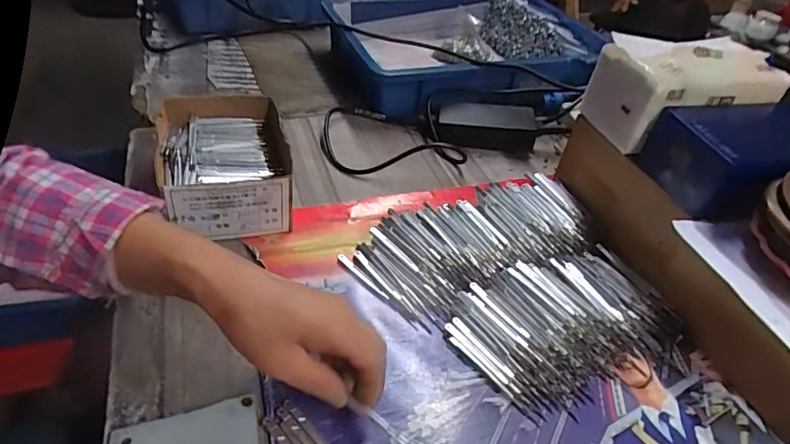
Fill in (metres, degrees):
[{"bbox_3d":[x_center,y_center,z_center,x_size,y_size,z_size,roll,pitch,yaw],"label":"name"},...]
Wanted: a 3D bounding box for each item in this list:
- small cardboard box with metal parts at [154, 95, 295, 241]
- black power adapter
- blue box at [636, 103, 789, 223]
[{"bbox_3d":[-0.180,-0.061,0.502,0.119,0.073,0.170,-7,44,-16],"label":"small cardboard box with metal parts"},{"bbox_3d":[0.122,-0.134,0.657,0.145,0.042,0.065,1,42,-5],"label":"black power adapter"},{"bbox_3d":[0.317,-0.058,0.427,0.131,0.059,0.102,-5,44,-13],"label":"blue box"}]

